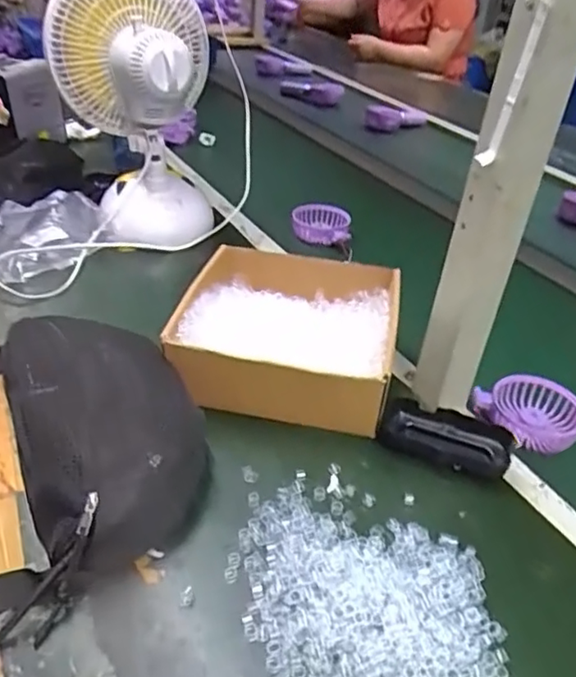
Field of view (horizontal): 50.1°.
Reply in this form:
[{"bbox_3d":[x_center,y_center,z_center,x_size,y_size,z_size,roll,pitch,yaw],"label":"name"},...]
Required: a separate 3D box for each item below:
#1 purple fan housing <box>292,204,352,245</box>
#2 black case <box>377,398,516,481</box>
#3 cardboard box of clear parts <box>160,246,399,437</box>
[{"bbox_3d":[0.052,-0.178,0.964,0.089,0.034,0.077,10,34,6],"label":"purple fan housing"},{"bbox_3d":[0.139,0.089,0.549,0.110,0.027,0.055,17,36,17],"label":"black case"},{"bbox_3d":[0.000,-0.009,0.621,0.199,0.067,0.210,9,34,5],"label":"cardboard box of clear parts"}]

